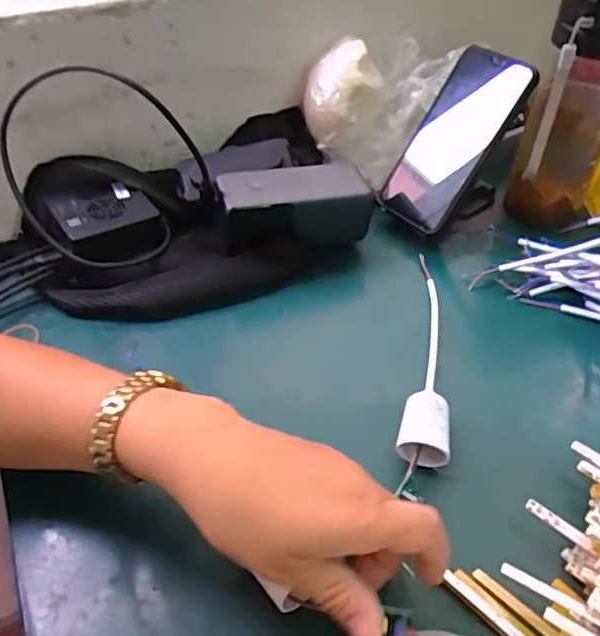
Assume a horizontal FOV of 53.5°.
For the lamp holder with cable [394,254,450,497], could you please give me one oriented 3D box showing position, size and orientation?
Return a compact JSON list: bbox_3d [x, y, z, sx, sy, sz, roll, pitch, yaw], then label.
[{"bbox_3d":[0.096,0.025,0.437,0.031,0.029,0.229,9,45,9],"label":"lamp holder with cable"}]

